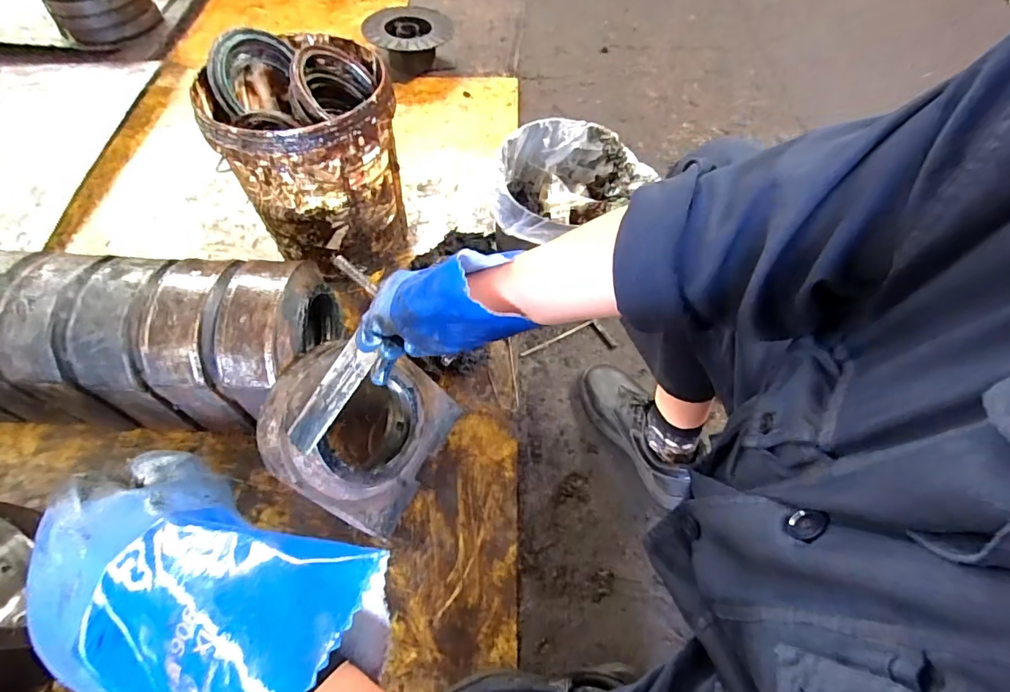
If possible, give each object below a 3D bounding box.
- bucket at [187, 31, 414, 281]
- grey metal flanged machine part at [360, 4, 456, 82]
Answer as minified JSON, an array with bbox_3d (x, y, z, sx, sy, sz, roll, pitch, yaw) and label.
[{"bbox_3d":[-0.349,-0.344,0.885,0.278,0.347,0.298,0,57,0],"label":"bucket"},{"bbox_3d":[-0.293,-0.967,1.503,0.281,0.117,0.269,-18,59,-12],"label":"grey metal flanged machine part"}]

